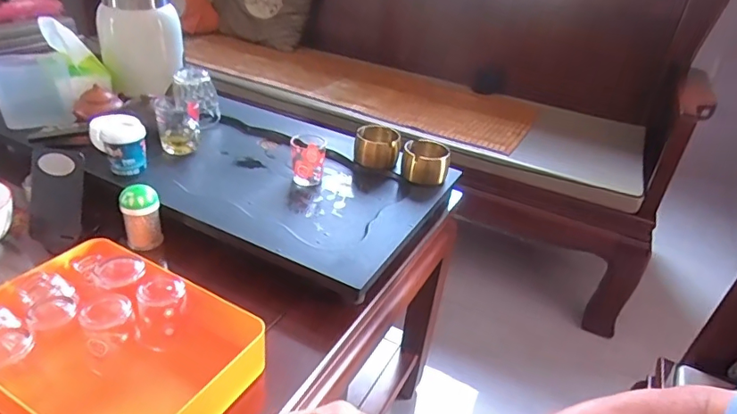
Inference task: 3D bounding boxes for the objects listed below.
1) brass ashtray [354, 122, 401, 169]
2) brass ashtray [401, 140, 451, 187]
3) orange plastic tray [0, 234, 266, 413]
[{"bbox_3d":[0.014,-0.104,0.871,0.074,0.052,0.069,5,32,-2],"label":"brass ashtray"},{"bbox_3d":[0.095,-0.076,0.843,0.076,0.048,0.075,8,32,2],"label":"brass ashtray"},{"bbox_3d":[-0.267,0.154,0.533,0.274,0.095,0.199,20,35,20],"label":"orange plastic tray"}]

